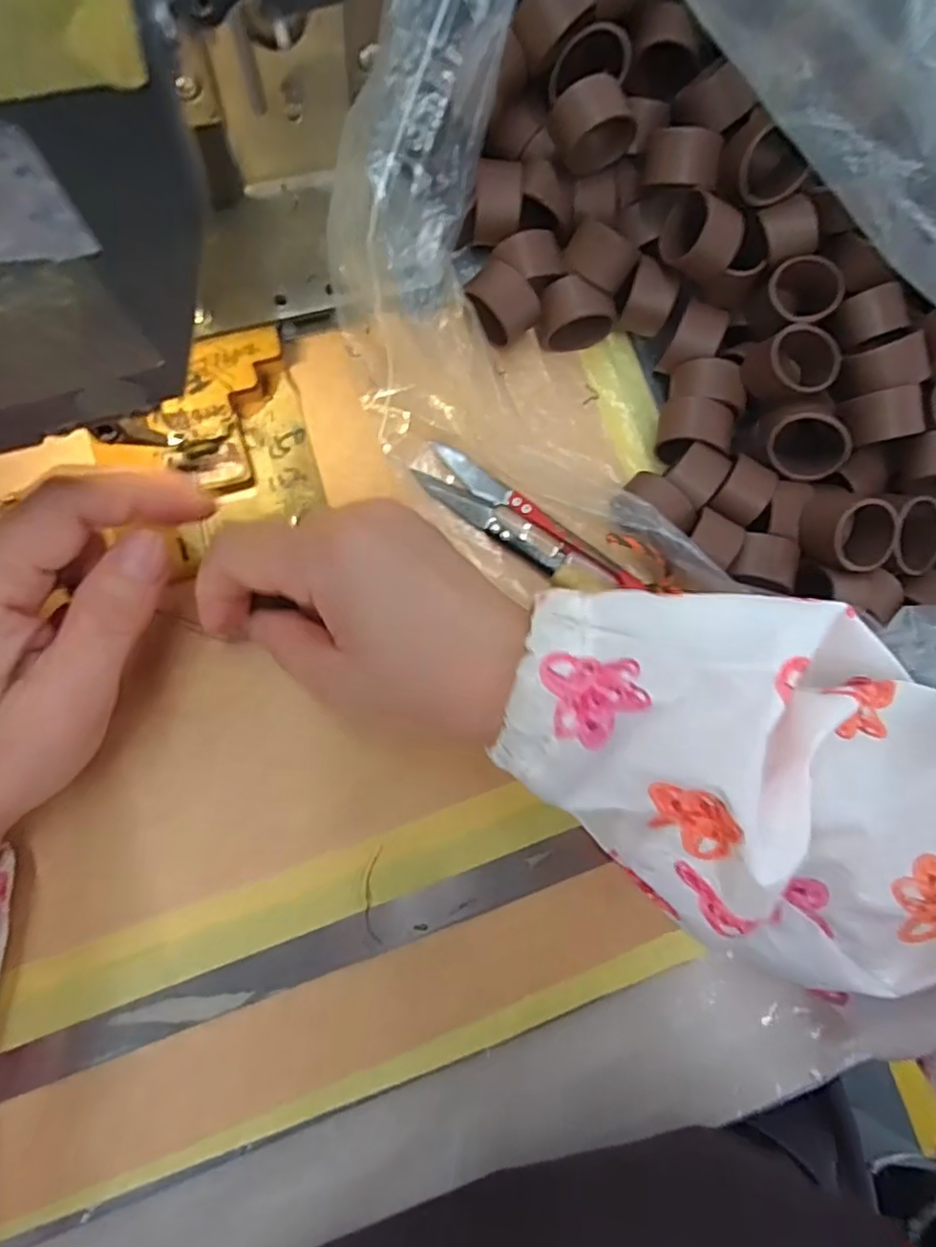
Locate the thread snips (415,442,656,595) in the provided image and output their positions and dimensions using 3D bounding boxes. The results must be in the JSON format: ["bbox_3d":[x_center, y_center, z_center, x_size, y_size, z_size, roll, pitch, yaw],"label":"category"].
[{"bbox_3d":[0.023,-0.038,0.259,0.095,0.020,0.022,37,83,-3],"label":"thread snips"}]

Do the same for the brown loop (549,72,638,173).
[{"bbox_3d":[0.048,-0.194,0.248,0.033,0.026,0.022,-28,85,-10],"label":"brown loop"}]

